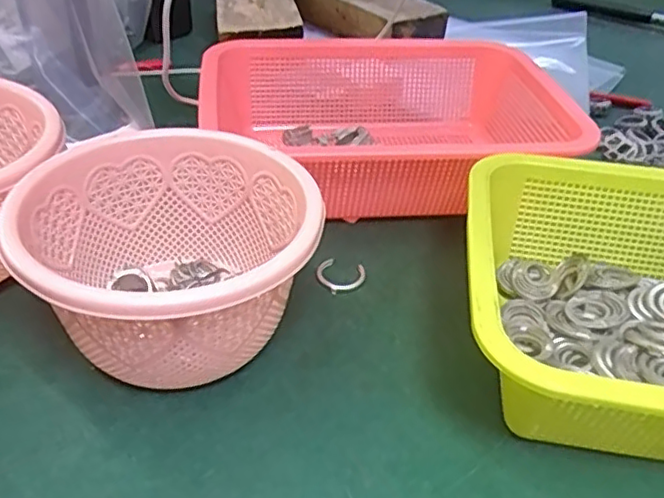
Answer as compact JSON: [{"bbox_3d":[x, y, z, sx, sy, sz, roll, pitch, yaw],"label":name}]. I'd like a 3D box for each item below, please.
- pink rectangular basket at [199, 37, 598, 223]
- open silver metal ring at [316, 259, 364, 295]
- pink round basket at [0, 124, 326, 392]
[{"bbox_3d":[0.039,-0.091,0.498,0.267,0.084,0.199,-5,40,-11],"label":"pink rectangular basket"},{"bbox_3d":[0.006,0.016,0.413,0.028,0.007,0.027,1,36,-1],"label":"open silver metal ring"},{"bbox_3d":[-0.081,0.013,0.337,0.138,0.096,0.143,2,39,-2],"label":"pink round basket"}]

